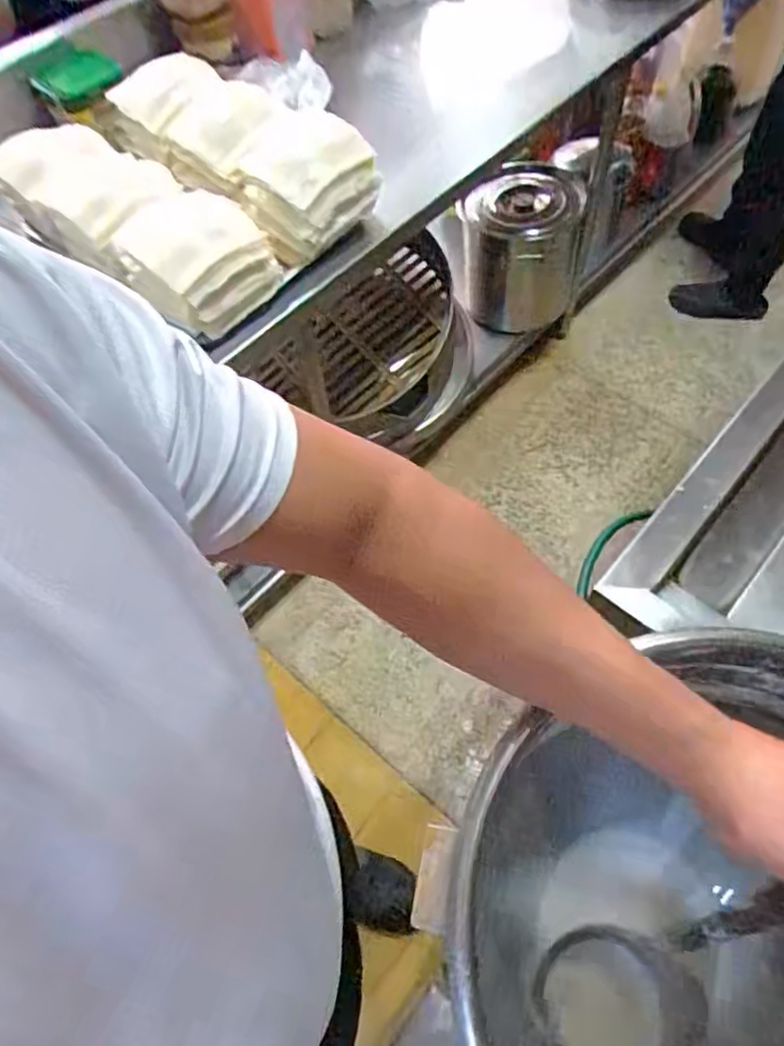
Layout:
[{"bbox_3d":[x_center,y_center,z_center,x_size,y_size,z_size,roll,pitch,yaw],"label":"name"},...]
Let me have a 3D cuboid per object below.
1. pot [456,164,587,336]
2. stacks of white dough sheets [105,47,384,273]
[{"bbox_3d":[0.342,-0.726,1.724,0.292,0.347,0.325,11,61,10],"label":"pot"},{"bbox_3d":[-0.235,-0.595,1.024,0.460,0.120,0.206,38,69,22],"label":"stacks of white dough sheets"}]

